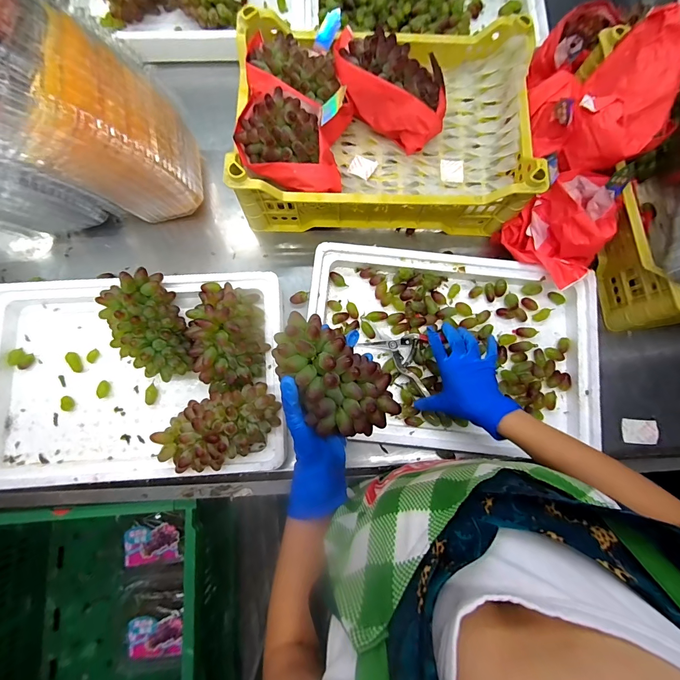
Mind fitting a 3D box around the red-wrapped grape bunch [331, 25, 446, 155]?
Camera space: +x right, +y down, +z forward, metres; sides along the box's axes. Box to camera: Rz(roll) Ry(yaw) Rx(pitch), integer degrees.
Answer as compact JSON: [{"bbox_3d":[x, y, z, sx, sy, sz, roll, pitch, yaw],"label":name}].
[{"bbox_3d":[0.078,-0.404,0.531,0.203,0.076,0.109,35,81,5],"label":"red-wrapped grape bunch"}]

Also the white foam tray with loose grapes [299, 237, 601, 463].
[{"bbox_3d":[0.169,0.008,0.525,0.443,0.043,0.306,3,79,-1],"label":"white foam tray with loose grapes"}]

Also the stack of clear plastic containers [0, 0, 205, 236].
[{"bbox_3d":[-0.380,-0.285,0.465,0.288,0.221,0.160,-9,80,-3],"label":"stack of clear plastic containers"}]

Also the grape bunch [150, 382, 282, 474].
[{"bbox_3d":[-0.164,0.124,0.469,0.167,0.082,0.091,-14,80,-4],"label":"grape bunch"}]

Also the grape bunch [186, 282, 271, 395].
[{"bbox_3d":[-0.165,-0.015,0.484,0.108,0.063,0.166,-16,80,-4],"label":"grape bunch"}]

